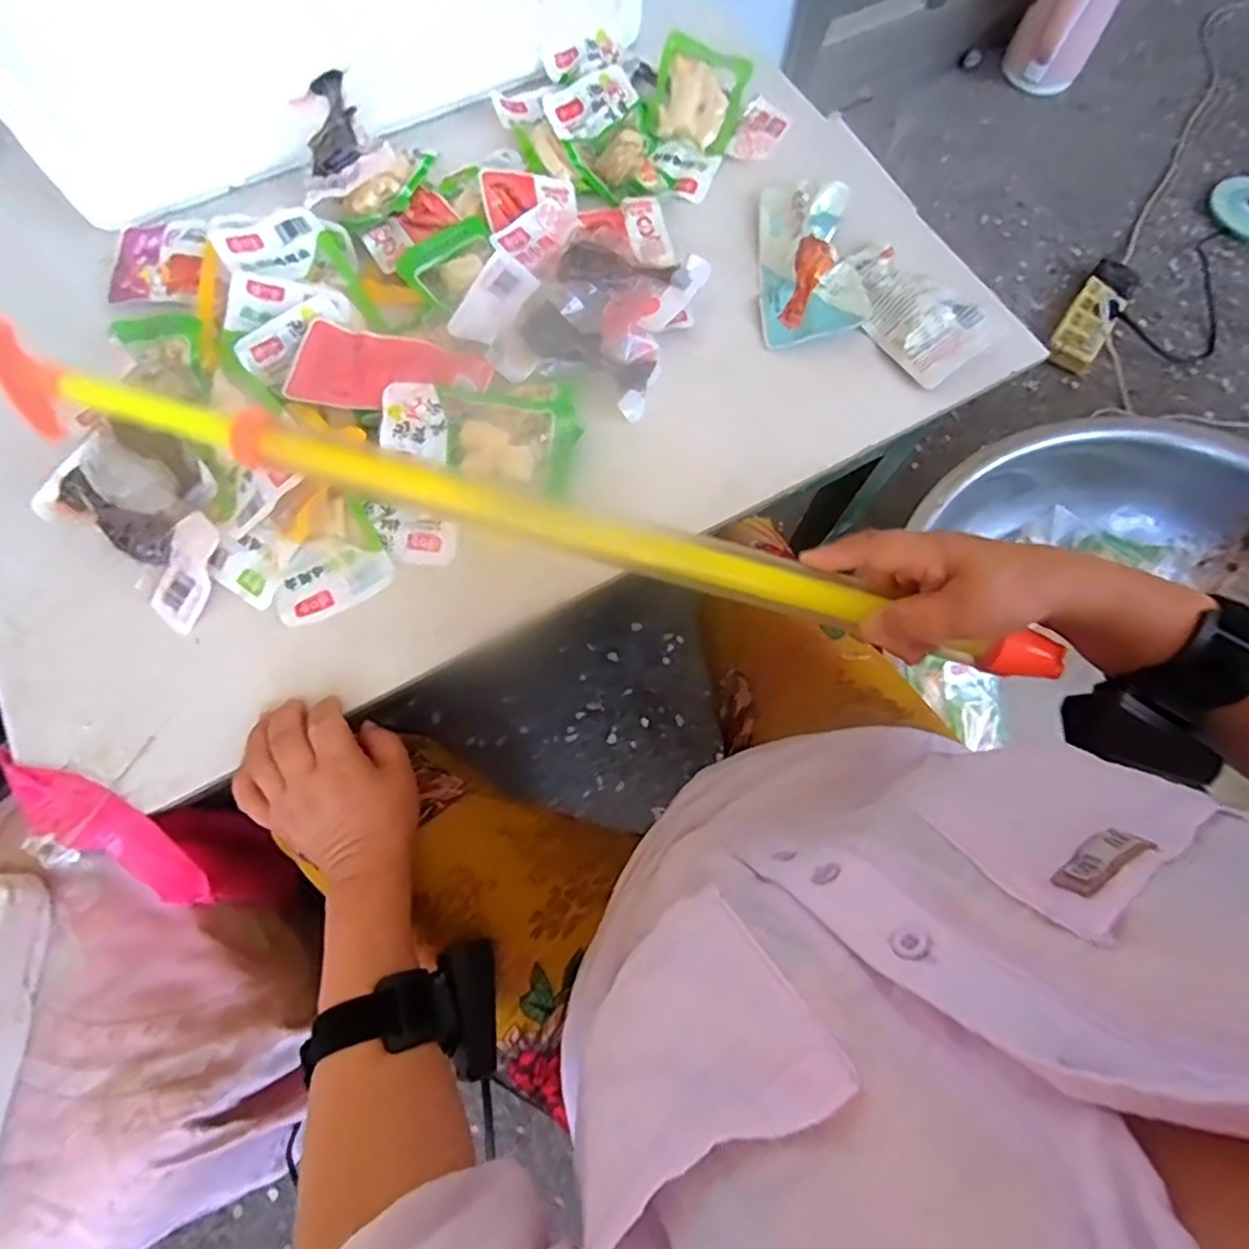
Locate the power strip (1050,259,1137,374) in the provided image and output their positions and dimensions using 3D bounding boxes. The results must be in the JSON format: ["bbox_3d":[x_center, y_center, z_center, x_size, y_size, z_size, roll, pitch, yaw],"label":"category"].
[{"bbox_3d":[0.791,-0.528,1.094,0.077,0.042,0.259,33,73,11],"label":"power strip"}]

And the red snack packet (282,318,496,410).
[{"bbox_3d":[-0.171,-0.183,0.477,0.134,0.022,0.074,8,70,3],"label":"red snack packet"}]

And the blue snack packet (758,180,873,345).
[{"bbox_3d":[0.150,-0.303,0.539,0.075,0.026,0.162,1,70,0],"label":"blue snack packet"}]

